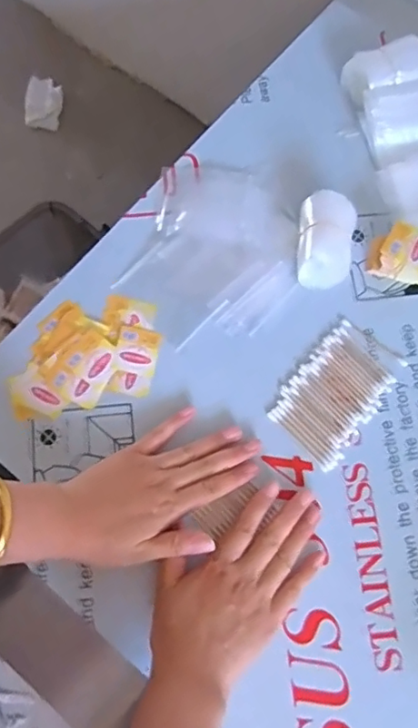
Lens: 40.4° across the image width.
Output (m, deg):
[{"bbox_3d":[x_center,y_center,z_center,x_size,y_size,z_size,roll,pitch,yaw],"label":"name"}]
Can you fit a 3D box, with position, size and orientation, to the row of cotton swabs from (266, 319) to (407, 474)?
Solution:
[{"bbox_3d":[0.117,0.025,0.516,0.077,0.004,0.125,38,76,10],"label":"row of cotton swabs"}]

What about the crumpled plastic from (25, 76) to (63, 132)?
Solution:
[{"bbox_3d":[-0.332,-0.523,1.141,0.070,0.017,0.112,4,73,0],"label":"crumpled plastic"}]

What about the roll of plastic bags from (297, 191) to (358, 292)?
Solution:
[{"bbox_3d":[0.111,-0.117,0.540,0.052,0.037,0.084,7,73,1],"label":"roll of plastic bags"}]

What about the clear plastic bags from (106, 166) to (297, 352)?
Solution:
[{"bbox_3d":[-0.001,-0.111,0.548,0.175,0.016,0.173,-43,78,-12],"label":"clear plastic bags"}]

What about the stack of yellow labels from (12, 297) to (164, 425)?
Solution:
[{"bbox_3d":[-0.115,-0.010,0.520,0.139,0.008,0.099,-15,74,-5],"label":"stack of yellow labels"}]

